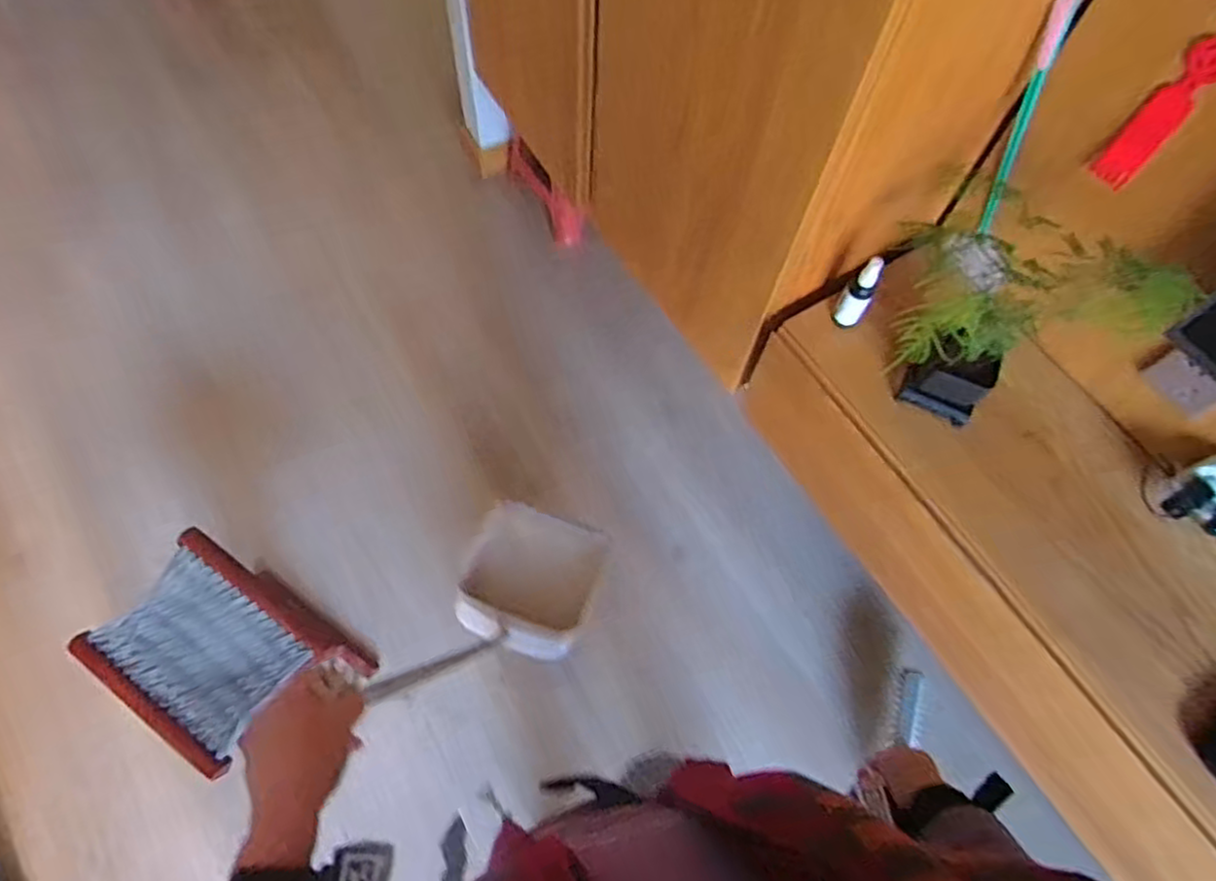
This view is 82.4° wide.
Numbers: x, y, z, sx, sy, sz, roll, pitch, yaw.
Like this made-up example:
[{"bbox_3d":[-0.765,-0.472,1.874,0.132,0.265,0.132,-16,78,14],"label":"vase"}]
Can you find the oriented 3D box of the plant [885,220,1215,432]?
[{"bbox_3d":[0.504,-0.141,0.868,0.276,0.285,0.178,19,67,5],"label":"plant"}]

